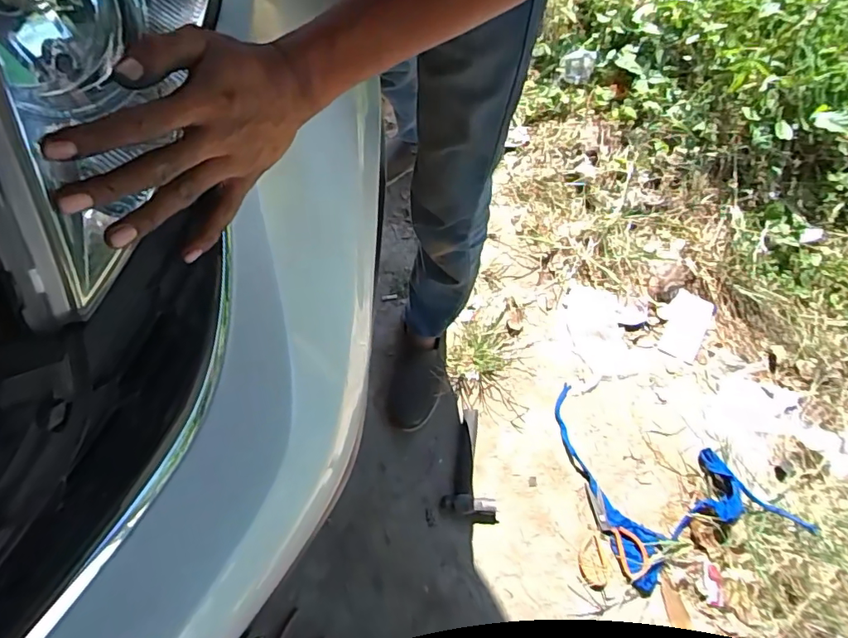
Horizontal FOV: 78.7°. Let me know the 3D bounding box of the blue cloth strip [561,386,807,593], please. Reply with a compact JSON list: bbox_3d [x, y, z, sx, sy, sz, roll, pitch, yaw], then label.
[{"bbox_3d":[0.495,0.290,1.065,0.372,0.028,0.414,-21,72,-8],"label":"blue cloth strip"}]

